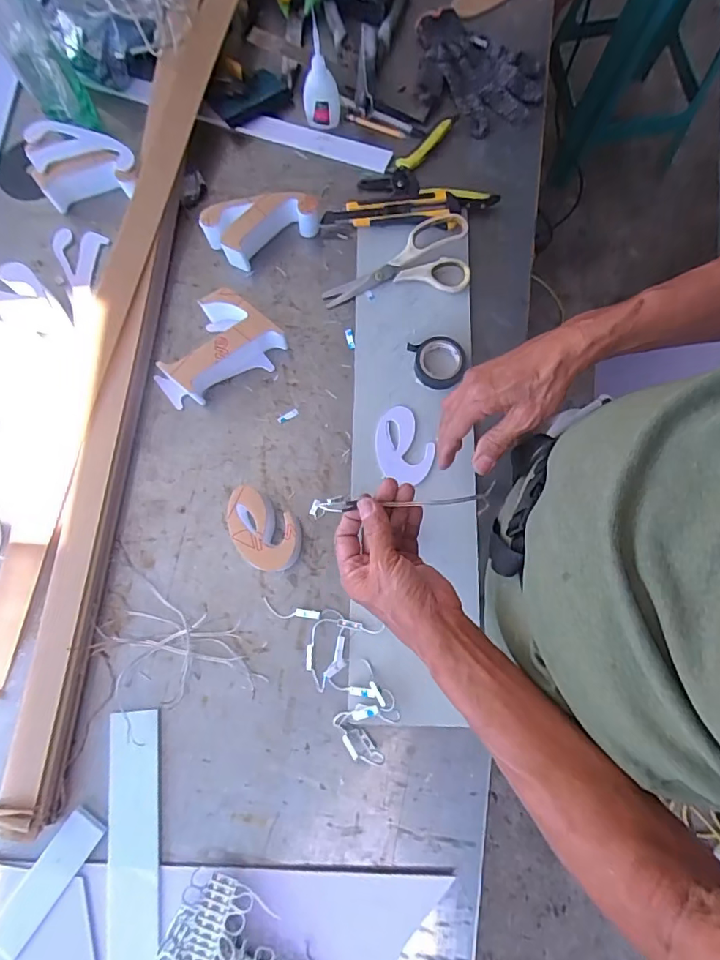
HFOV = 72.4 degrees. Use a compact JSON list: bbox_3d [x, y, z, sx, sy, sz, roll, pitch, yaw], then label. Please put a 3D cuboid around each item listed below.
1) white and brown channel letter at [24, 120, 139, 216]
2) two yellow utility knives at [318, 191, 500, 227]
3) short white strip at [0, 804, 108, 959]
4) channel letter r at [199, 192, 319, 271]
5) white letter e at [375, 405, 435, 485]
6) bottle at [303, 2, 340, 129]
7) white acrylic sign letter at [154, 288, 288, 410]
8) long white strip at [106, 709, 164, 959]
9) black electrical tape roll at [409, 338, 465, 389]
[{"bbox_3d":[-0.337,-0.390,0.612,0.130,0.049,0.092,-8,79,0],"label":"white and brown channel letter"},{"bbox_3d":[0.064,-0.334,0.609,0.217,0.027,0.031,-4,79,1],"label":"two yellow utility knives"},{"bbox_3d":[-0.306,0.392,0.480,0.038,0.005,0.133,33,82,7],"label":"short white strip"},{"bbox_3d":[-0.118,-0.311,0.599,0.133,0.046,0.063,-30,80,-4],"label":"channel letter r"},{"bbox_3d":[0.048,-0.039,0.562,0.062,0.009,0.087,-23,79,-3],"label":"white letter e"},{"bbox_3d":[-0.049,-0.486,0.600,0.045,0.103,0.036,-4,79,1],"label":"bottle"},{"bbox_3d":[-0.169,-0.146,0.569,0.144,0.047,0.094,-42,81,-6],"label":"white acrylic sign letter"},{"bbox_3d":[-0.212,0.456,0.466,0.055,0.010,0.435,-6,77,2],"label":"long white strip"},{"bbox_3d":[0.092,-0.136,0.574,0.059,0.023,0.063,0,79,1],"label":"black electrical tape roll"}]

